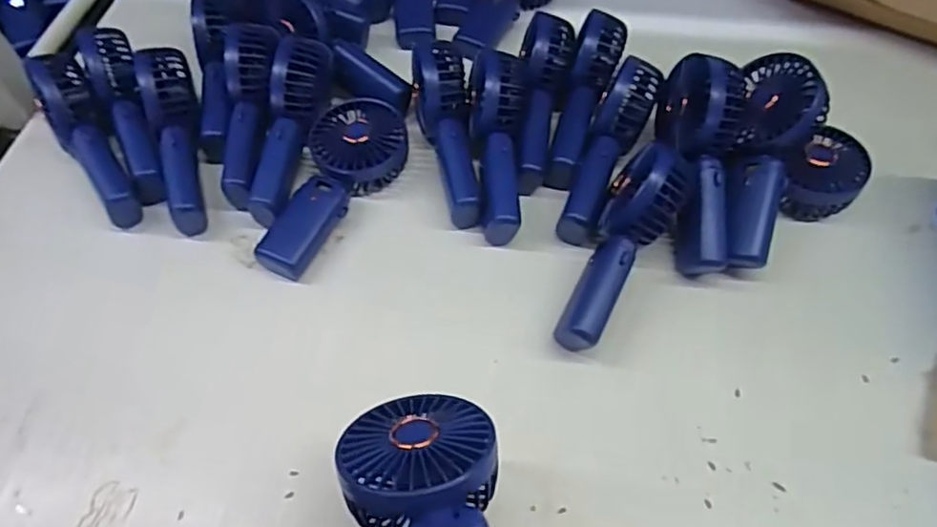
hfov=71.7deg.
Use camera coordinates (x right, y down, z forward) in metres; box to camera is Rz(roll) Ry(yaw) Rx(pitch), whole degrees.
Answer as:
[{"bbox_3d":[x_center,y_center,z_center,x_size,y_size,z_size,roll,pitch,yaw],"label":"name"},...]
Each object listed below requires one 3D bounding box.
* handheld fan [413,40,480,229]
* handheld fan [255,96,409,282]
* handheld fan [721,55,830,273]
[{"bbox_3d":[-0.021,-0.119,0.581,0.048,0.074,0.182,-7,69,-4],"label":"handheld fan"},{"bbox_3d":[-0.112,-0.066,0.561,0.086,0.045,0.181,12,57,9],"label":"handheld fan"},{"bbox_3d":[0.243,-0.085,0.523,0.066,0.036,0.178,15,84,11],"label":"handheld fan"}]

